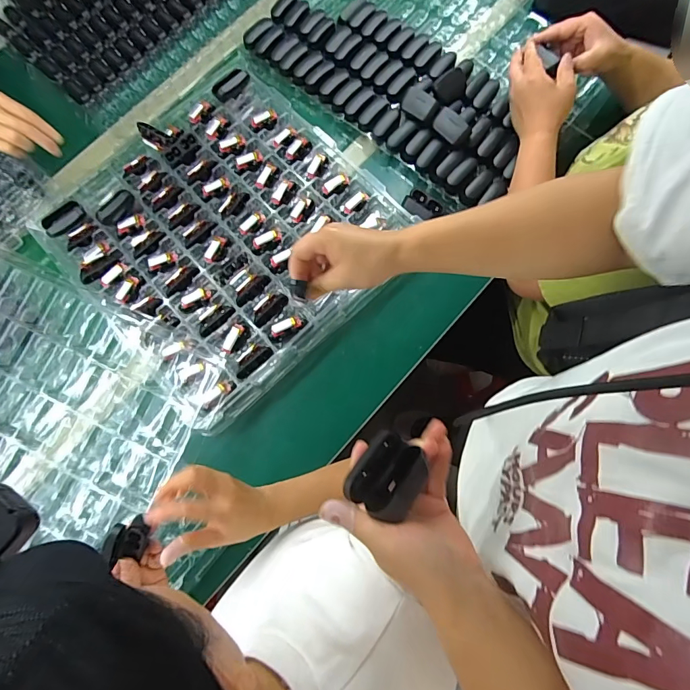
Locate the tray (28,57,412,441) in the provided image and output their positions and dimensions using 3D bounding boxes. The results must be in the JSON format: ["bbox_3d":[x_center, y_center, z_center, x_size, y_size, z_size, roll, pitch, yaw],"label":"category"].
[{"bbox_3d":[-0.196,-0.188,0.670,0.449,0.044,0.484,-42,78,-10],"label":"tray"}]

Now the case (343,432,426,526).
[{"bbox_3d":[0.035,0.101,0.323,0.052,0.026,0.057,29,76,8],"label":"case"}]

